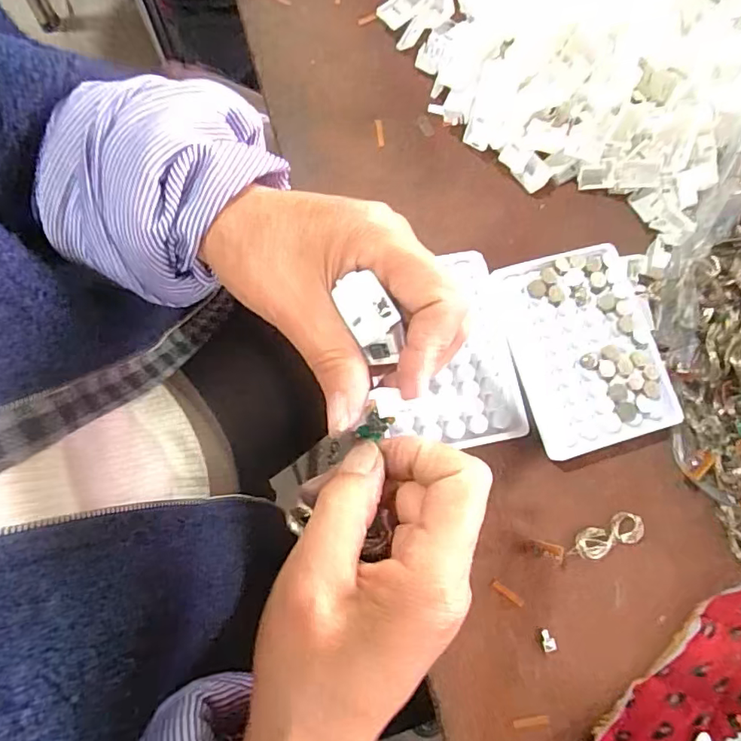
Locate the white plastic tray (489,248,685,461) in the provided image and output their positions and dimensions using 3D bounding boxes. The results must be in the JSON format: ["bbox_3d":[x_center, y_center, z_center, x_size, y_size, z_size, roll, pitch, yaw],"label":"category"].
[{"bbox_3d":[0.143,-0.016,0.346,0.094,0.011,0.131,-16,79,-3],"label":"white plastic tray"}]

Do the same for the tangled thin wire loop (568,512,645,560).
[{"bbox_3d":[0.152,0.108,0.335,0.052,0.008,0.019,-22,80,-4],"label":"tangled thin wire loop"}]

